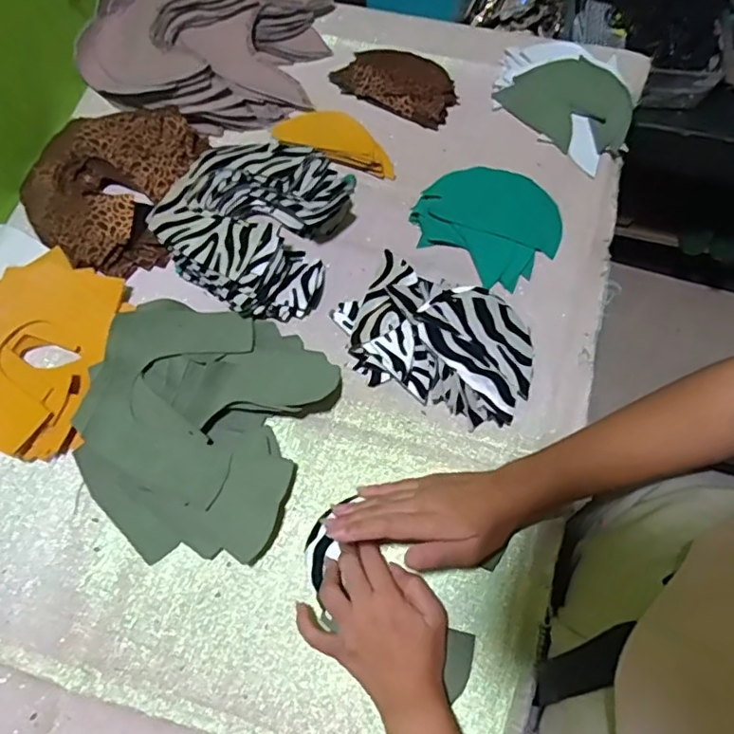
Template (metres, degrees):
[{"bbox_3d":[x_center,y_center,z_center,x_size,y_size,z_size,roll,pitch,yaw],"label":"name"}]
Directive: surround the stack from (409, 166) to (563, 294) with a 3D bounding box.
[{"bbox_3d":[0.126,-0.154,0.582,0.139,0.020,0.115,31,73,13],"label":"stack"}]

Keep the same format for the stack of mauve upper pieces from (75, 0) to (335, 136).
[{"bbox_3d":[-0.194,-0.374,0.651,0.269,0.067,0.195,7,68,6],"label":"stack of mauve upper pieces"}]

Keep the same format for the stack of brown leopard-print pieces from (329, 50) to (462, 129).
[{"bbox_3d":[0.036,-0.329,0.653,0.141,0.015,0.080,26,71,13],"label":"stack of brown leopard-print pieces"}]

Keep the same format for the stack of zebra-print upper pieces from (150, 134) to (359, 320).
[{"bbox_3d":[-0.115,-0.151,0.568,0.178,0.057,0.188,19,71,10],"label":"stack of zebra-print upper pieces"}]

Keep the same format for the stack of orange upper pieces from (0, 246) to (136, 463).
[{"bbox_3d":[-0.319,-0.020,0.545,0.160,0.034,0.199,10,70,7],"label":"stack of orange upper pieces"}]

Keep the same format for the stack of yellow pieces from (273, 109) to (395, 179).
[{"bbox_3d":[-0.032,-0.248,0.618,0.131,0.029,0.064,16,71,9],"label":"stack of yellow pieces"}]

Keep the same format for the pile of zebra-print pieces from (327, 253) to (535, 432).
[{"bbox_3d":[0.062,-0.031,0.528,0.192,0.037,0.121,26,72,12],"label":"pile of zebra-print pieces"}]

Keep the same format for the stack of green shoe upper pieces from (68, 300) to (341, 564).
[{"bbox_3d":[-0.151,0.047,0.505,0.194,0.047,0.214,20,71,10],"label":"stack of green shoe upper pieces"}]

